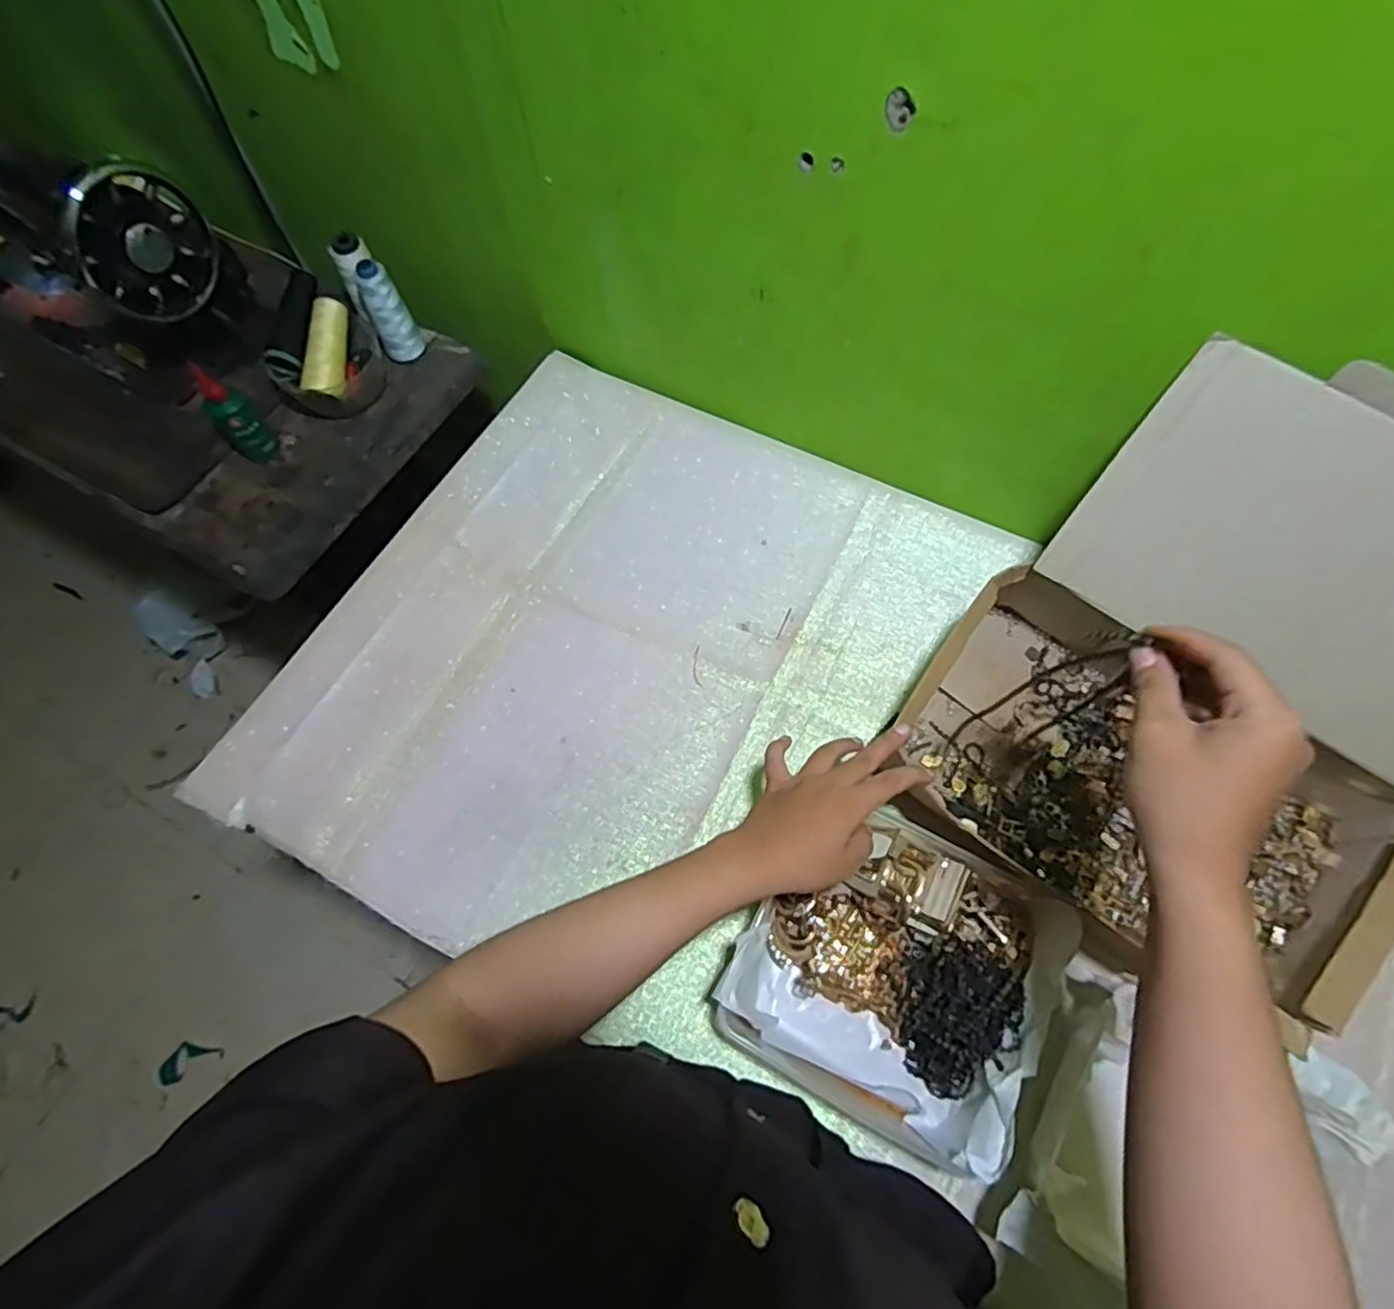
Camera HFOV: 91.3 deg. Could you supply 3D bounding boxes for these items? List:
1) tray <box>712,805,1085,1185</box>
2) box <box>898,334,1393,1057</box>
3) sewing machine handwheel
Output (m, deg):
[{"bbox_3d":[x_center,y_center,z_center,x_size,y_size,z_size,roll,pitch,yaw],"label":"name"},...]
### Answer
[{"bbox_3d":[0.141,0.234,0.511,0.203,0.082,0.204,25,69,13],"label":"tray"},{"bbox_3d":[0.367,0.026,0.481,0.324,0.249,0.320,35,72,16],"label":"box"},{"bbox_3d":[-0.547,-0.407,0.678,0.040,0.133,0.123,13,66,7],"label":"sewing machine handwheel"}]

